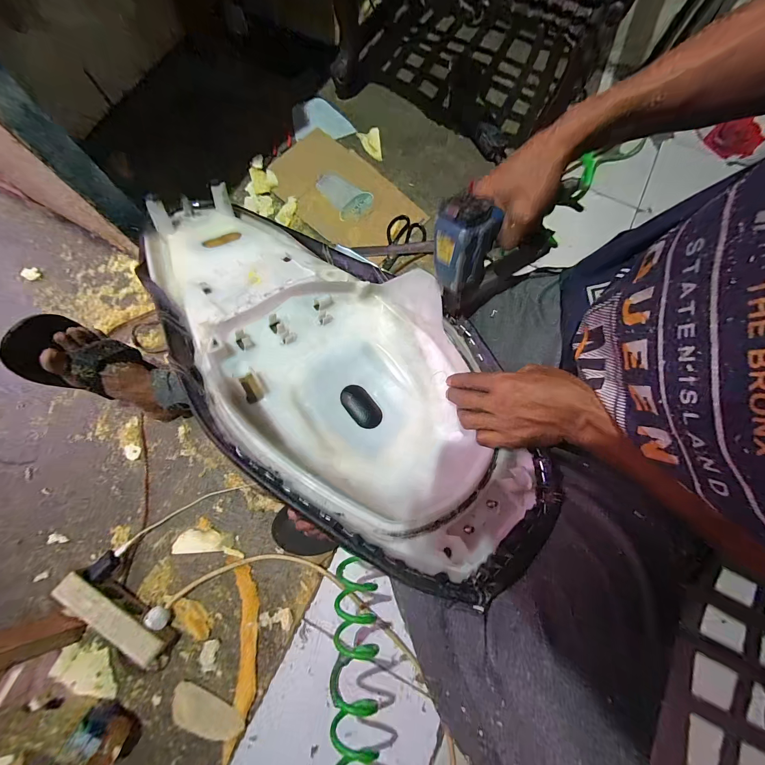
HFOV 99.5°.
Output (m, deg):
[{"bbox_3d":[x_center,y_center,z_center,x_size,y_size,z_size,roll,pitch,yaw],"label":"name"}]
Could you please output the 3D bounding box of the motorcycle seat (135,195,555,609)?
[{"bbox_3d":[-0.093,-0.069,0.431,0.292,0.127,0.677,-40,69,-11],"label":"motorcycle seat"}]

